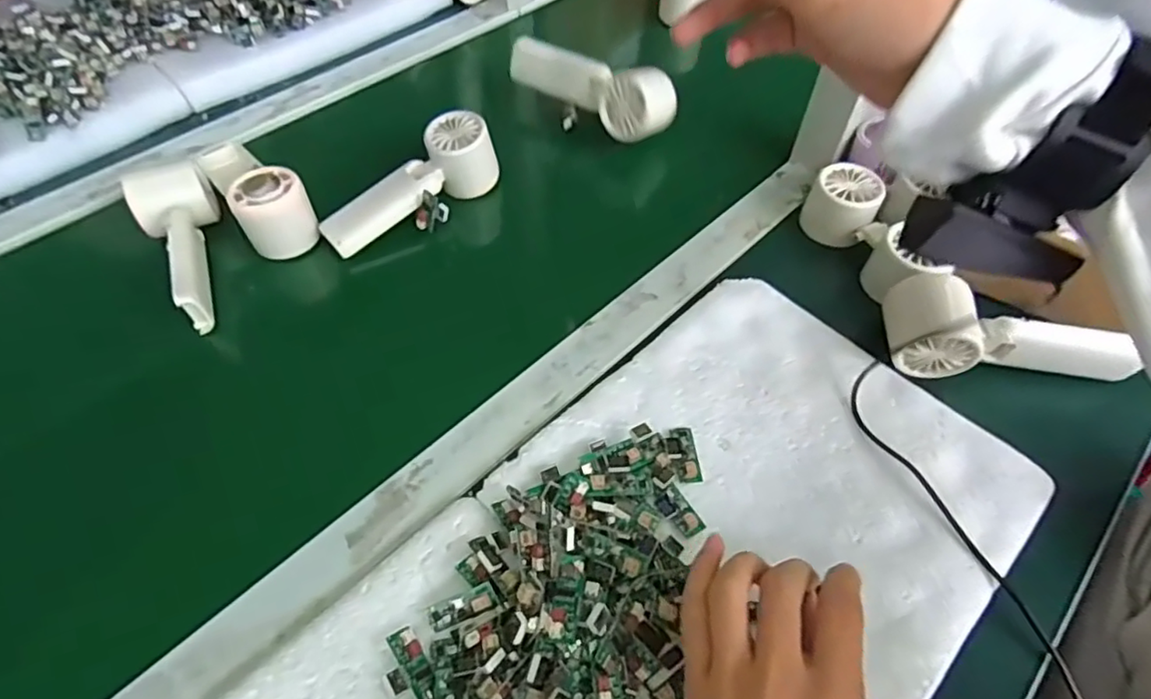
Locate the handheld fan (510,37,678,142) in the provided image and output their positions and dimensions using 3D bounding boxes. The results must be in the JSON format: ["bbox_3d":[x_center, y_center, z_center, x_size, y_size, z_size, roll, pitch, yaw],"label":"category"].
[{"bbox_3d":[0.016,-0.259,0.581,0.166,0.045,0.055,31,60,20],"label":"handheld fan"}]

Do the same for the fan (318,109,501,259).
[{"bbox_3d":[-0.138,-0.139,0.517,0.060,0.057,0.158,37,62,23],"label":"fan"}]

